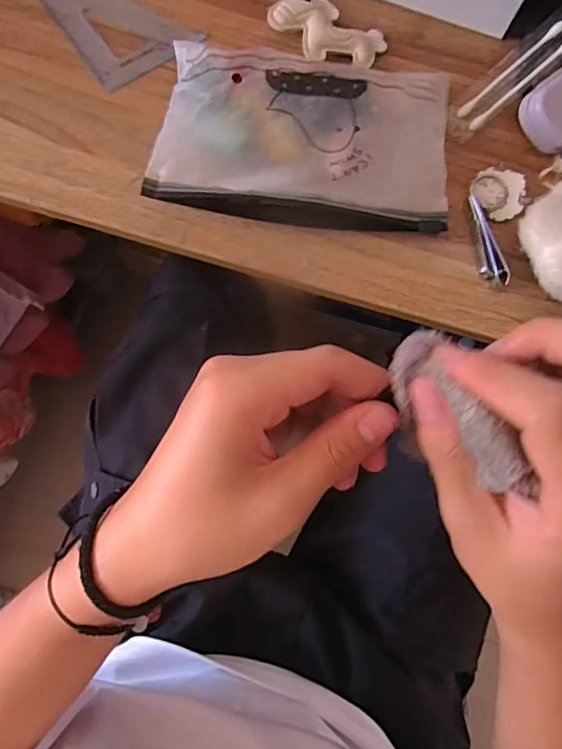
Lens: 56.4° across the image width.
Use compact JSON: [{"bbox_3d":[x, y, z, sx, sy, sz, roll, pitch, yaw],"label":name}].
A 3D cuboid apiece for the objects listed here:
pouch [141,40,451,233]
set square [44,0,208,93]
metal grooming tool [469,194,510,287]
[{"bbox_3d":[0.012,-0.136,0.302,0.163,0.029,0.099,4,81,-1],"label":"pouch"},{"bbox_3d":[-0.109,-0.231,0.329,0.066,0.007,0.107,-37,84,-7],"label":"set square"},{"bbox_3d":[0.119,-0.077,0.303,0.013,0.011,0.053,-8,81,-3],"label":"metal grooming tool"}]

